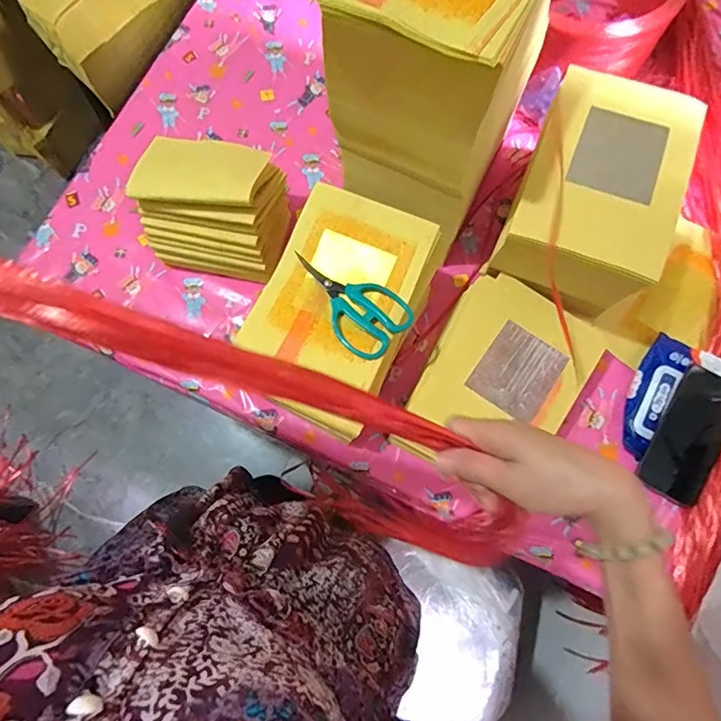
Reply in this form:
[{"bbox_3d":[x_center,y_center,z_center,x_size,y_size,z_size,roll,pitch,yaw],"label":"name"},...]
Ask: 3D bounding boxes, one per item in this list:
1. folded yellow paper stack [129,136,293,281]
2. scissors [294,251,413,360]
[{"bbox_3d":[-0.192,-0.196,0.647,0.174,0.140,0.134,11,77,2],"label":"folded yellow paper stack"},{"bbox_3d":[-0.013,-0.070,0.566,0.080,0.016,0.144,-44,81,-10],"label":"scissors"}]

